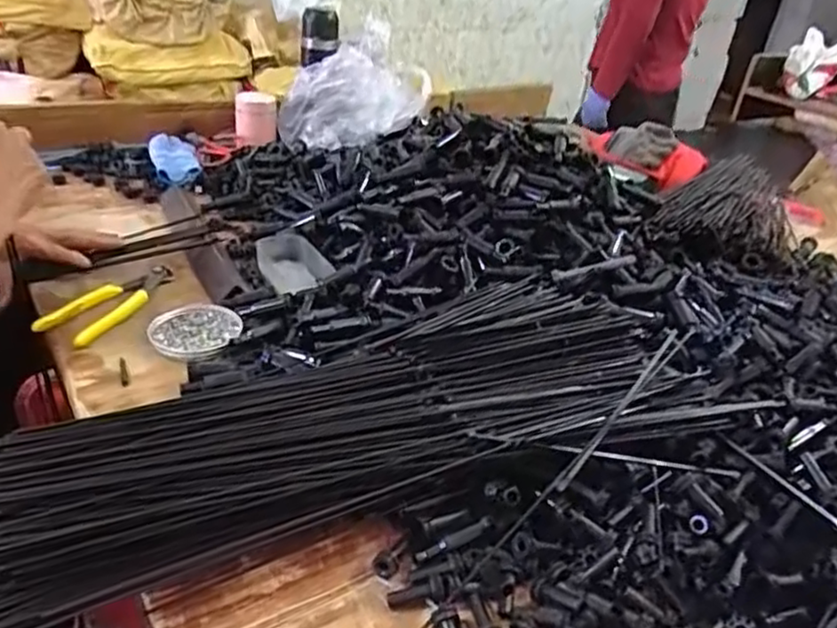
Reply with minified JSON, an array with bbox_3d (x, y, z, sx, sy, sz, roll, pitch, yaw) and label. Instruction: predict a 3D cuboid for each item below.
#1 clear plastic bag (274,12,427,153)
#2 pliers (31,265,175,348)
[{"bbox_3d":[-0.105,-0.361,1.100,0.244,0.182,0.064,3,31,-6],"label":"clear plastic bag"},{"bbox_3d":[-0.324,-0.014,0.729,0.058,0.017,0.161,18,33,18],"label":"pliers"}]

